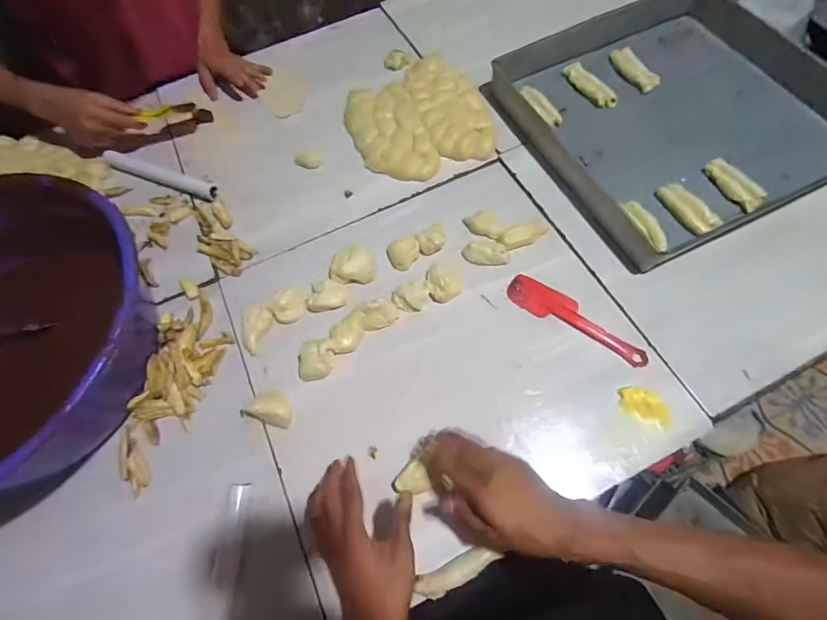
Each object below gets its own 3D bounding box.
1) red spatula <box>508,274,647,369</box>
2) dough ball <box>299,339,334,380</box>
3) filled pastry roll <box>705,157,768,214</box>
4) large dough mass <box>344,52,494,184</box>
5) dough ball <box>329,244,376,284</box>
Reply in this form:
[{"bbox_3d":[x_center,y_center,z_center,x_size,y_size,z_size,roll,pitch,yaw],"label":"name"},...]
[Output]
[{"bbox_3d":[0.221,0.009,0.553,0.194,0.011,0.047,30,70,17],"label":"red spatula"},{"bbox_3d":[-0.130,0.062,0.537,0.048,0.033,0.053,-11,64,-1],"label":"dough ball"},{"bbox_3d":[0.488,-0.193,0.616,0.027,0.023,0.101,-24,65,-7],"label":"filled pastry roll"},{"bbox_3d":[0.006,-0.344,0.710,0.236,0.030,0.252,-24,65,-7],"label":"large dough mass"},{"bbox_3d":[-0.090,-0.063,0.594,0.069,0.038,0.054,-7,64,1],"label":"dough ball"}]

